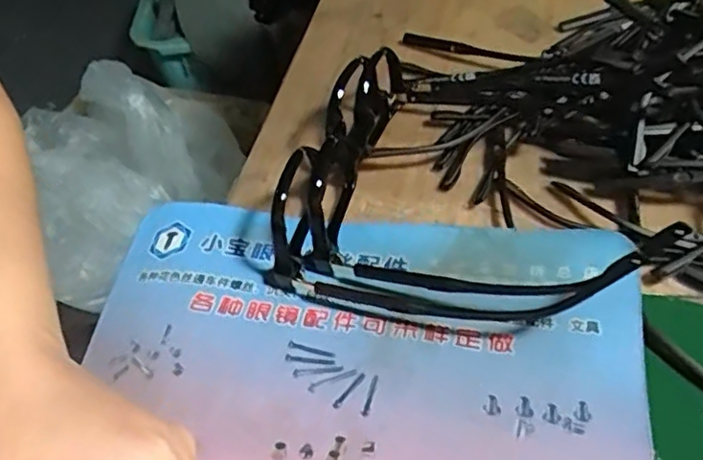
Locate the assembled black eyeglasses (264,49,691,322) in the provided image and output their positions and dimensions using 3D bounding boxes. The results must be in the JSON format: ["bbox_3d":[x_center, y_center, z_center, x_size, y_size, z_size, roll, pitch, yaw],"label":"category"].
[{"bbox_3d":[0.048,-0.029,0.309,0.160,0.042,0.156,5,49,9],"label":"assembled black eyeglasses"}]

